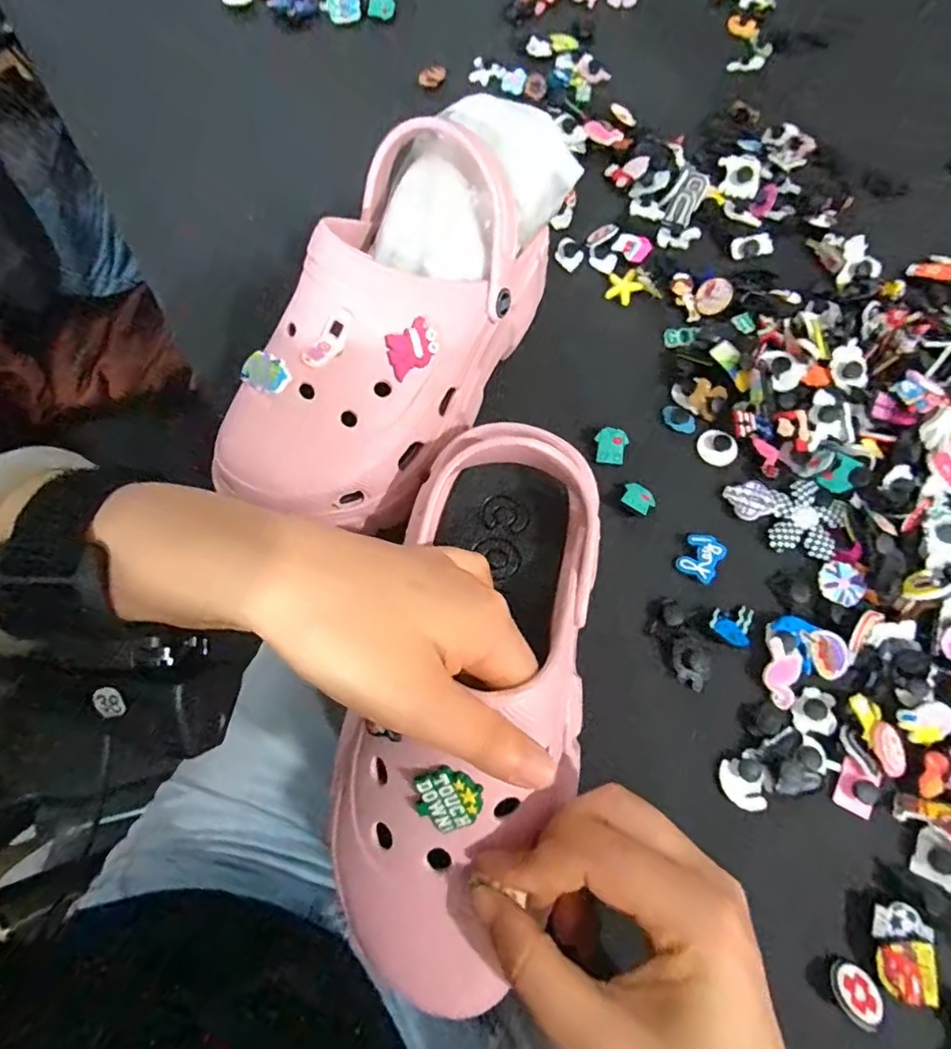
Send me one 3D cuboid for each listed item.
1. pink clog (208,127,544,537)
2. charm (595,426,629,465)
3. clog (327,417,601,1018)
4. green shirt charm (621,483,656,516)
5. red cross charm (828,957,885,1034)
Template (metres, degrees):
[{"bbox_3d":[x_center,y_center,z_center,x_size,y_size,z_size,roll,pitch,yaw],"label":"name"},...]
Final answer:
[{"bbox_3d":[-0.045,-0.097,0.306,0.101,0.109,0.225,27,74,9],"label":"pink clog"},{"bbox_3d":[0.087,-0.050,0.347,0.021,0.004,0.023,14,95,-2],"label":"charm"},{"bbox_3d":[0.003,0.067,0.235,0.097,0.083,0.229,14,70,5],"label":"clog"},{"bbox_3d":[0.101,-0.016,0.334,0.020,0.004,0.017,36,75,12],"label":"green shirt charm"},{"bbox_3d":[0.180,0.220,0.254,0.024,0.005,0.024,0,57,0],"label":"red cross charm"}]

